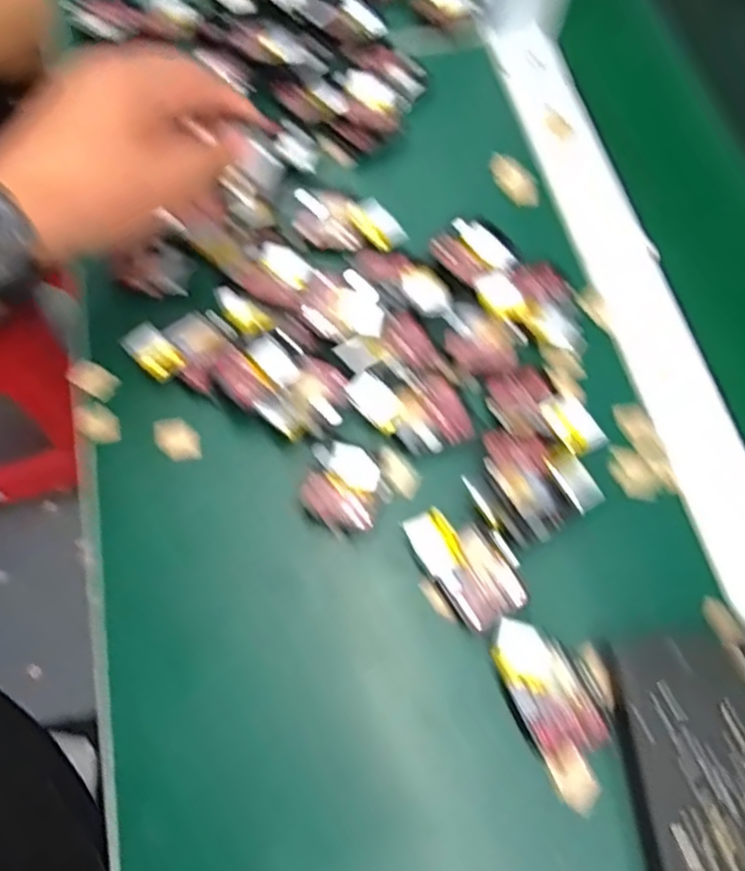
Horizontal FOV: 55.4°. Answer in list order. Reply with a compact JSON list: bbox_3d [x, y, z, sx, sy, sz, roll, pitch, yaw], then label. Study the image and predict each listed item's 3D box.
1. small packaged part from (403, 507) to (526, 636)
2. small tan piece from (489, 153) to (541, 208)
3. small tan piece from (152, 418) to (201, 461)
[{"bbox_3d":[0.045,0.061,0.338,0.036,0.012,0.059,-28,70,-13],"label":"small packaged part"},{"bbox_3d":[0.090,-0.161,0.448,0.020,0.007,0.041,-38,84,-15],"label":"small tan piece"},{"bbox_3d":[-0.103,0.002,0.375,0.029,0.004,0.019,35,70,13],"label":"small tan piece"}]

